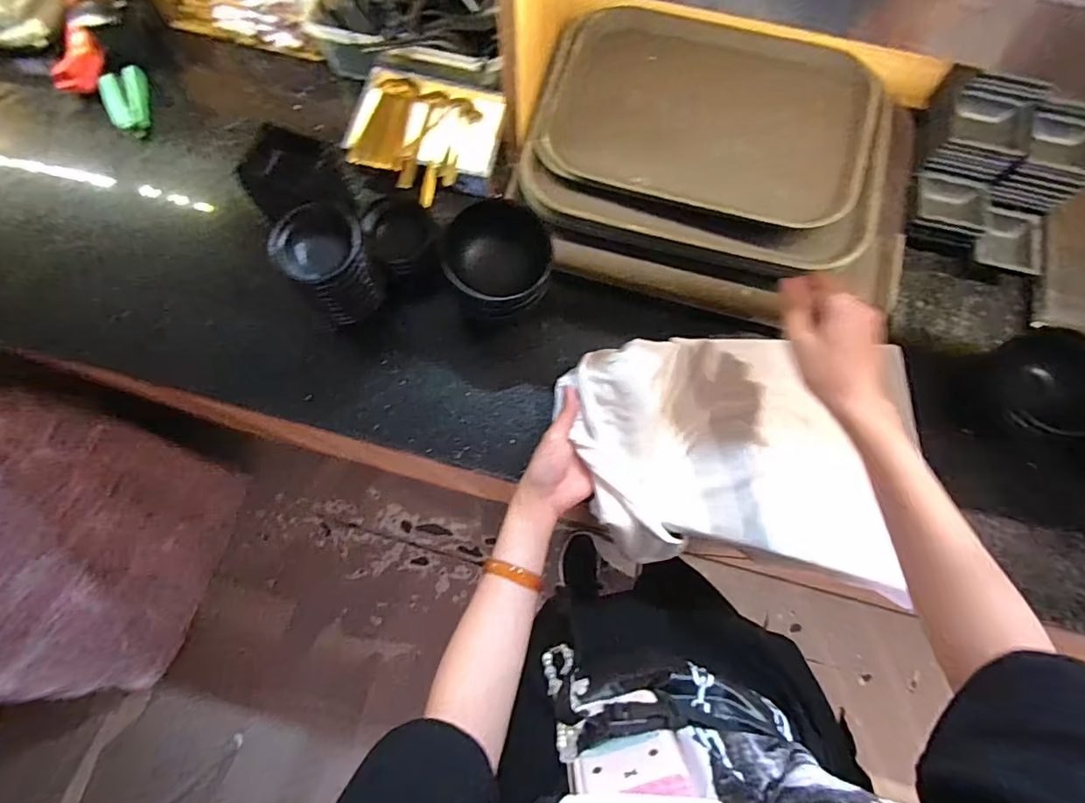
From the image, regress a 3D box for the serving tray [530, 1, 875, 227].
[{"bbox_3d":[0.190,-0.337,0.606,0.356,0.031,0.235,16,78,4],"label":"serving tray"}]

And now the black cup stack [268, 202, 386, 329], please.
[{"bbox_3d":[-0.216,-0.136,0.545,0.085,0.117,0.074,-27,79,-5],"label":"black cup stack"}]

